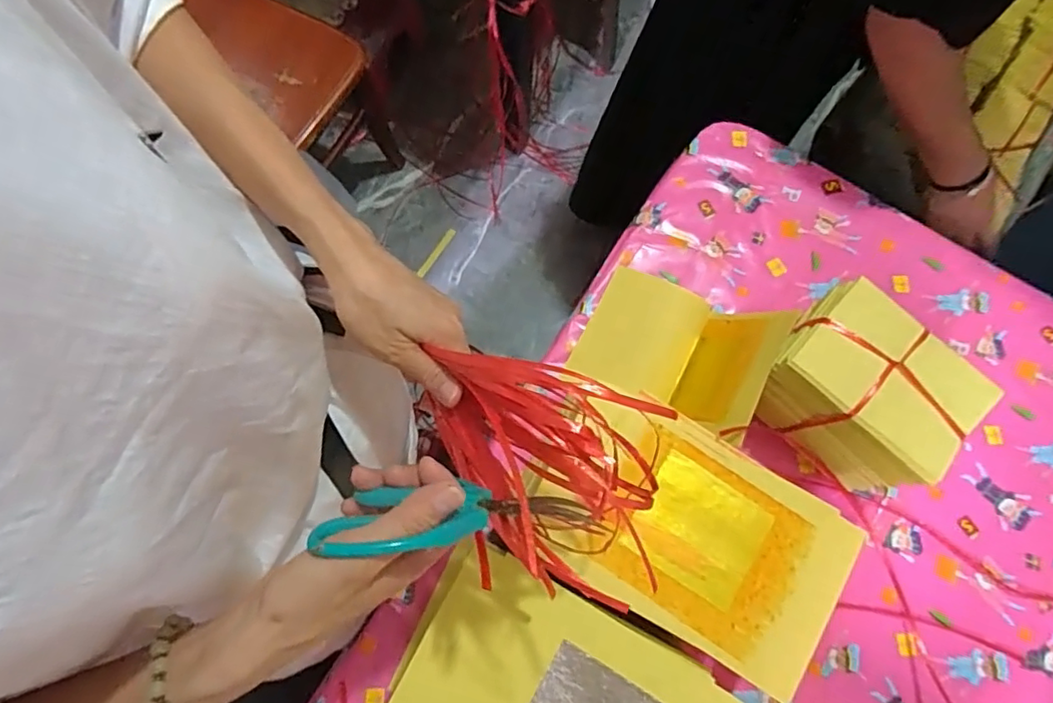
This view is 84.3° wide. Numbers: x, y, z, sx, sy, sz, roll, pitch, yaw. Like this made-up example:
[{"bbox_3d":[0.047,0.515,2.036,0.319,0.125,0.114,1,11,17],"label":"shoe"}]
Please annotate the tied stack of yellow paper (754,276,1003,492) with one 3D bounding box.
[{"bbox_3d":[0.325,0.042,0.582,0.170,0.131,0.132,38,79,8],"label":"tied stack of yellow paper"}]

